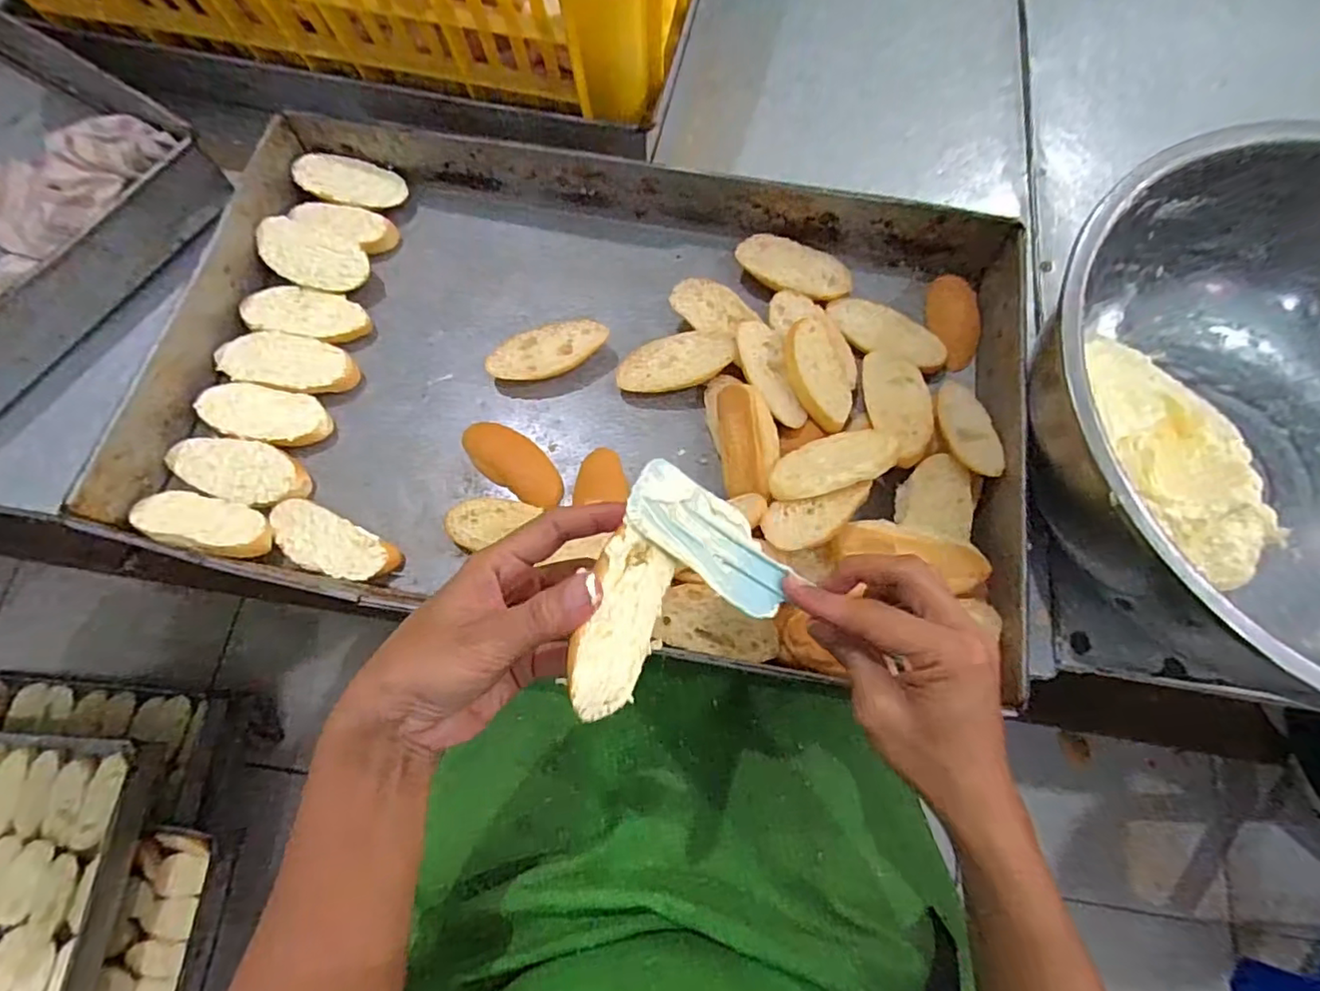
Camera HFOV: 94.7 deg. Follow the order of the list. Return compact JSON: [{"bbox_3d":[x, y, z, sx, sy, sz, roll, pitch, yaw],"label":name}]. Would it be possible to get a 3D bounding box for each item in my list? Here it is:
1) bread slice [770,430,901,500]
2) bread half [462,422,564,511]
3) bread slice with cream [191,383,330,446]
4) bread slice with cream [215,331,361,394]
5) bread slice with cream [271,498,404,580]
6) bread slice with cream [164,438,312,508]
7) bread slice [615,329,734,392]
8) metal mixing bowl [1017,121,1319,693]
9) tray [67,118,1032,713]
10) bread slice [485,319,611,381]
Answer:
[{"bbox_3d":[0.115,-0.023,0.407,0.090,0.011,0.048,-18,42,-6],"label":"bread slice"},{"bbox_3d":[-0.109,-0.024,0.453,0.091,0.020,0.038,38,74,12],"label":"bread half"},{"bbox_3d":[-0.299,-0.059,0.461,0.100,0.019,0.043,11,71,4],"label":"bread slice with cream"},{"bbox_3d":[-0.289,-0.101,0.476,0.102,0.020,0.046,12,71,4],"label":"bread slice with cream"},{"bbox_3d":[-0.233,0.035,0.430,0.094,0.017,0.039,25,72,8],"label":"bread slice with cream"},{"bbox_3d":[-0.305,-0.017,0.442,0.101,0.017,0.044,15,71,5],"label":"bread slice with cream"},{"bbox_3d":[0.012,-0.104,0.472,0.091,0.007,0.044,-13,71,8],"label":"bread slice"},{"bbox_3d":[0.411,-0.035,0.395,0.352,0.142,0.354,0,71,0],"label":"metal mixing bowl"},{"bbox_3d":[-0.051,-0.089,0.451,0.600,0.064,0.367,9,71,3],"label":"tray"},{"bbox_3d":[-0.088,-0.113,0.483,0.092,0.024,0.049,-26,73,-9],"label":"bread slice"}]

